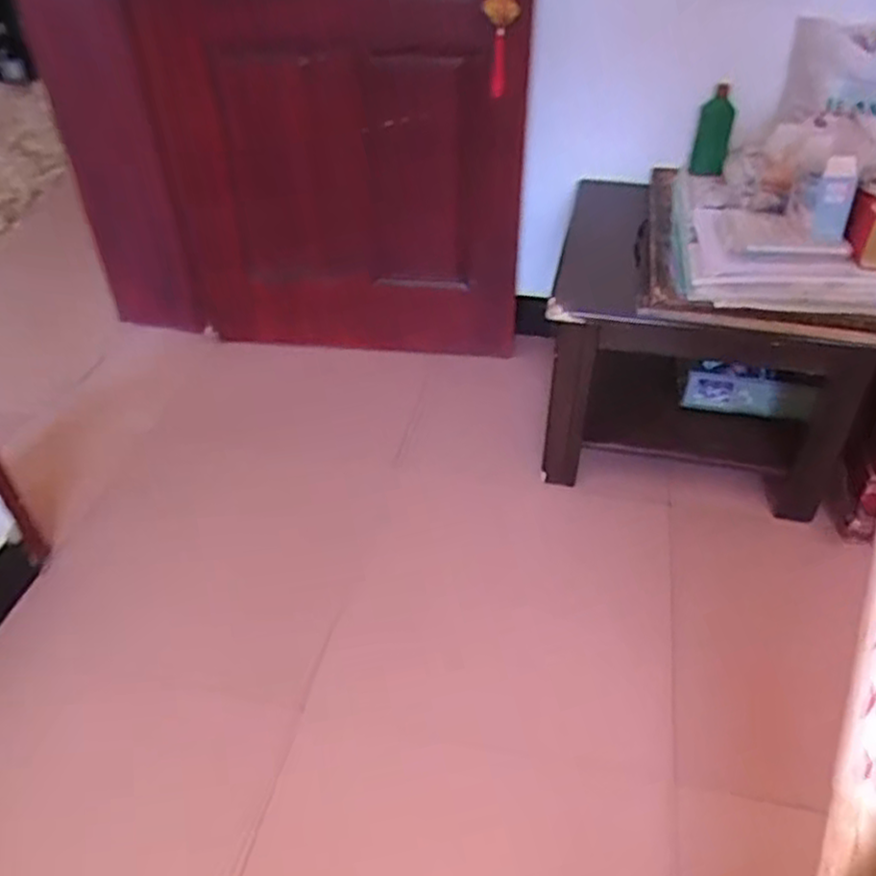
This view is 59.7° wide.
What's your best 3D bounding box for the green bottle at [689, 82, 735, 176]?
[{"bbox_3d":[0.537,-0.599,1.489,0.064,0.166,0.040,14,41,18],"label":"green bottle"}]

